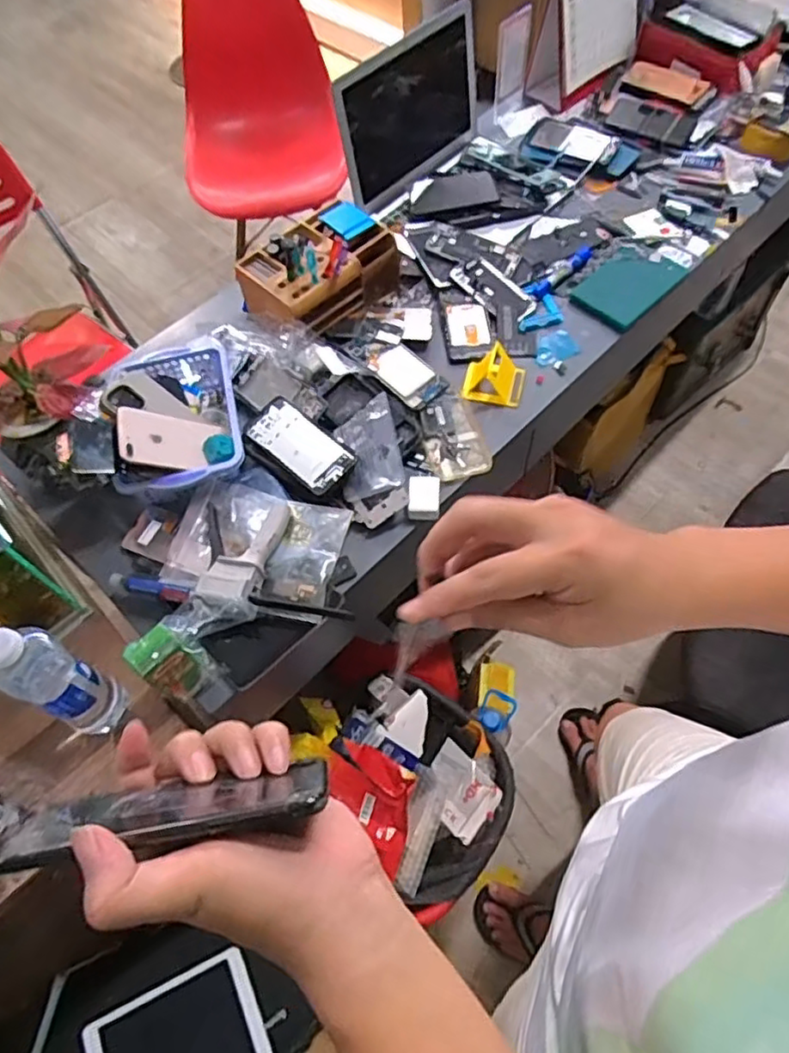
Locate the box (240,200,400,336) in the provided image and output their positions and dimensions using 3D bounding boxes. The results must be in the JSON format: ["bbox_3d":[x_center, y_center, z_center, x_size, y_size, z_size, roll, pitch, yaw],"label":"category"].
[{"bbox_3d":[-0.113,-0.388,0.976,0.223,0.105,0.146,-39,65,-17],"label":"box"}]

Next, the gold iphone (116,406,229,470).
[{"bbox_3d":[-0.278,-0.107,0.825,0.137,0.011,0.075,8,64,-43],"label":"gold iphone"}]

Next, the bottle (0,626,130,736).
[{"bbox_3d":[-0.322,0.154,0.636,0.058,0.201,0.059,21,64,16],"label":"bottle"}]

